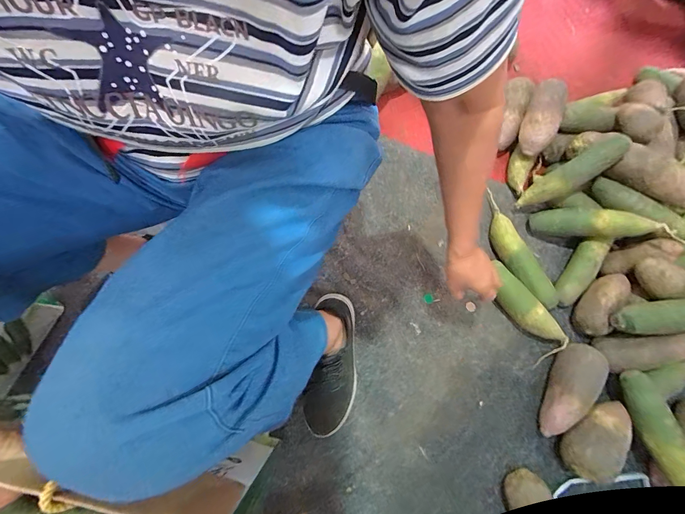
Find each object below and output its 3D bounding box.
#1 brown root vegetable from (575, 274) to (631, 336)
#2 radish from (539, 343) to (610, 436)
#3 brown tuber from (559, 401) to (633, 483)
[{"bbox_3d":[0.498,0.086,0.602,0.061,0.052,0.124,42,77,11],"label":"brown root vegetable"},{"bbox_3d":[0.407,0.241,0.563,0.058,0.073,0.170,25,74,6],"label":"radish"},{"bbox_3d":[0.440,0.309,0.540,0.142,0.078,0.078,-26,76,-9],"label":"brown tuber"}]

